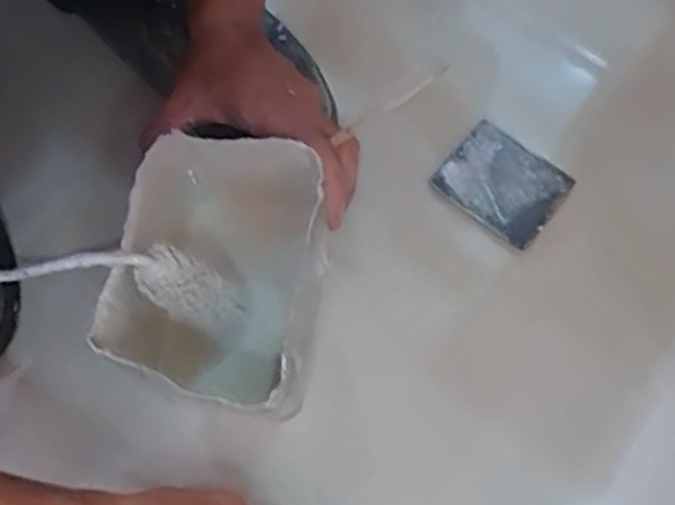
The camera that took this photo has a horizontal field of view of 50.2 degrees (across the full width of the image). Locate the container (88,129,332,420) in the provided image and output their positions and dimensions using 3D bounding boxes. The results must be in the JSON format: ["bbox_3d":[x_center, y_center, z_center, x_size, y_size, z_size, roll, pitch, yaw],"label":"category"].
[{"bbox_3d":[-0.074,0.010,0.479,0.111,0.134,0.150,13,74,6],"label":"container"}]

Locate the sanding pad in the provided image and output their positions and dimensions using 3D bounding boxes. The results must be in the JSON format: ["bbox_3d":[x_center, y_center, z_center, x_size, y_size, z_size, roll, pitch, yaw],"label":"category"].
[{"bbox_3d":[0.127,-0.053,0.557,0.088,0.007,0.073,38,78,12],"label":"sanding pad"}]

